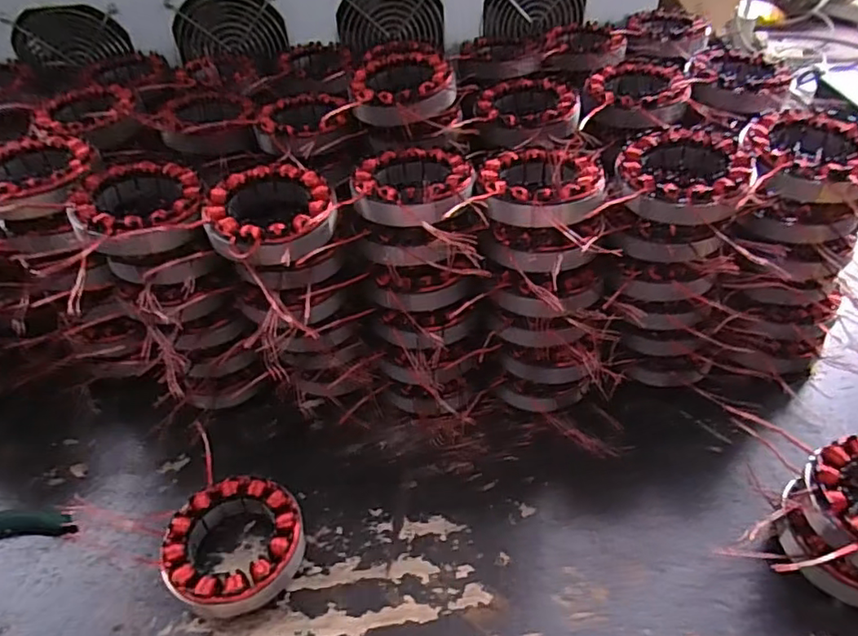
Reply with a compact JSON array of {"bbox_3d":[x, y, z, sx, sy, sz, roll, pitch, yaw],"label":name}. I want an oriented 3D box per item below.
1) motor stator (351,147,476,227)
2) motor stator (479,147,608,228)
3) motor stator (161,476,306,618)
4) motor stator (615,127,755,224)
[{"bbox_3d":[-0.011,-0.095,0.410,0.085,0.023,0.091,3,43,6],"label":"motor stator"},{"bbox_3d":[0.078,-0.092,0.405,0.082,0.028,0.088,-1,43,1],"label":"motor stator"},{"bbox_3d":[-0.126,0.146,0.383,0.083,0.029,0.084,-3,43,-1],"label":"motor stator"},{"bbox_3d":[0.176,-0.100,0.403,0.085,0.029,0.092,13,45,16],"label":"motor stator"}]

